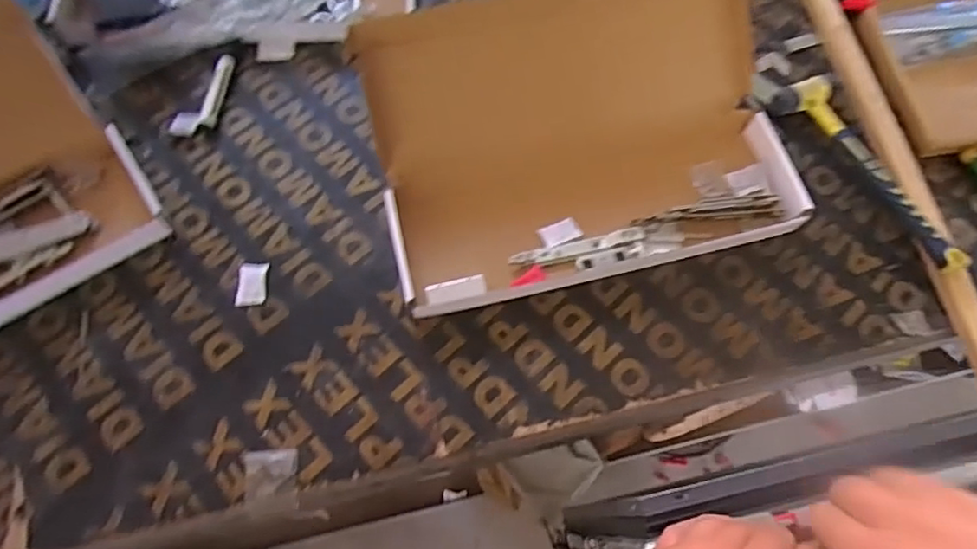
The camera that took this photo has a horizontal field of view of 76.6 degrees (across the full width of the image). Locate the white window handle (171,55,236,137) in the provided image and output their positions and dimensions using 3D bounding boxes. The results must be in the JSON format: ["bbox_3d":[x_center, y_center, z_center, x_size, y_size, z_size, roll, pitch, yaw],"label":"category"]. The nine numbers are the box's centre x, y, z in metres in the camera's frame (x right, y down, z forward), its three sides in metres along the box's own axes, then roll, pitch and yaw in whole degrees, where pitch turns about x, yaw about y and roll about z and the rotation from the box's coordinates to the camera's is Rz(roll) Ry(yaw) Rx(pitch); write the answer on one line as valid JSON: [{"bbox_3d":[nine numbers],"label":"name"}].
[{"bbox_3d":[-0.319,-0.199,0.691,0.048,0.021,0.114,5,65,1],"label":"white window handle"}]

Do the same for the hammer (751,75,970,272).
[{"bbox_3d":[0.395,-0.125,0.653,0.075,0.029,0.279,-32,70,-15],"label":"hammer"}]

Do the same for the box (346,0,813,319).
[{"bbox_3d":[0.094,-0.142,0.609,0.400,0.124,0.255,-13,67,-8],"label":"box"}]

